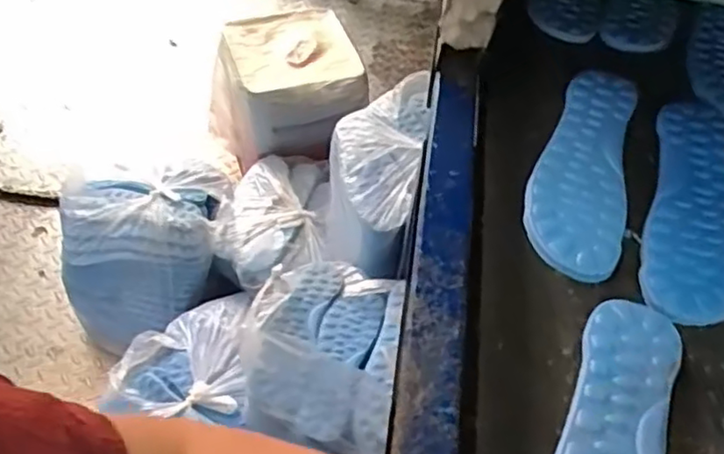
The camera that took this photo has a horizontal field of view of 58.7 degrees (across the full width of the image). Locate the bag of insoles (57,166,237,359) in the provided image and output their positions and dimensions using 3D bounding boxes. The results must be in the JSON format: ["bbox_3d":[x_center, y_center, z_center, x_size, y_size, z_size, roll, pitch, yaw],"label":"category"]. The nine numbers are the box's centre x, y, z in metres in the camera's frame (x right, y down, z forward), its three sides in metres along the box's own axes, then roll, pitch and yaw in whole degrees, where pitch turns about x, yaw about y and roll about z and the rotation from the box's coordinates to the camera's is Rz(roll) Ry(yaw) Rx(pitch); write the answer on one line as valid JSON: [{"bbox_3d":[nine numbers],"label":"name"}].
[{"bbox_3d":[-0.403,0.043,1.213,0.274,0.210,0.302,2,51,-3],"label":"bag of insoles"}]

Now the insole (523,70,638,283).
[{"bbox_3d":[0.205,-0.064,0.593,0.082,0.008,0.260,16,52,9],"label":"insole"}]

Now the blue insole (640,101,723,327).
[{"bbox_3d":[0.300,-0.022,0.572,0.082,0.004,0.266,19,52,11],"label":"blue insole"}]

